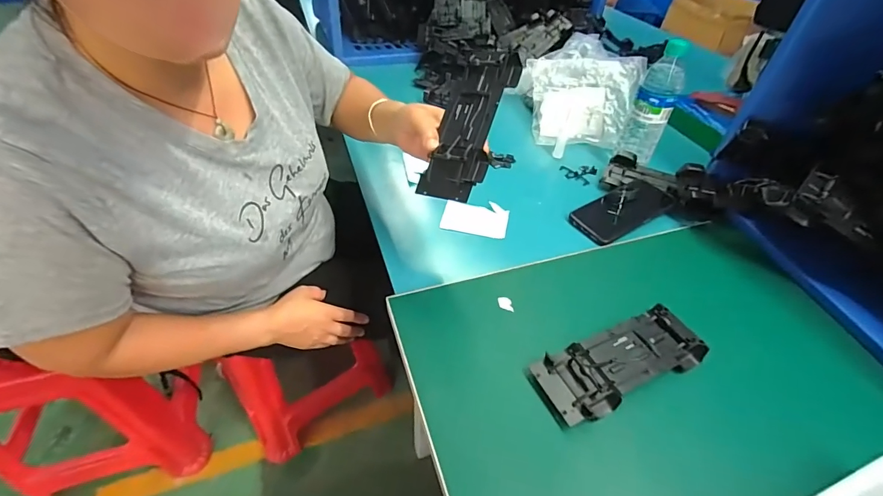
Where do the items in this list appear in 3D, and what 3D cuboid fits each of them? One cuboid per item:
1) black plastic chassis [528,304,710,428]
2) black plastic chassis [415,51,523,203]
[{"bbox_3d":[0.195,0.124,0.445,0.194,0.029,0.073,-16,48,-19],"label":"black plastic chassis"},{"bbox_3d":[0.033,-0.148,0.483,0.070,0.031,0.192,17,80,14],"label":"black plastic chassis"}]

